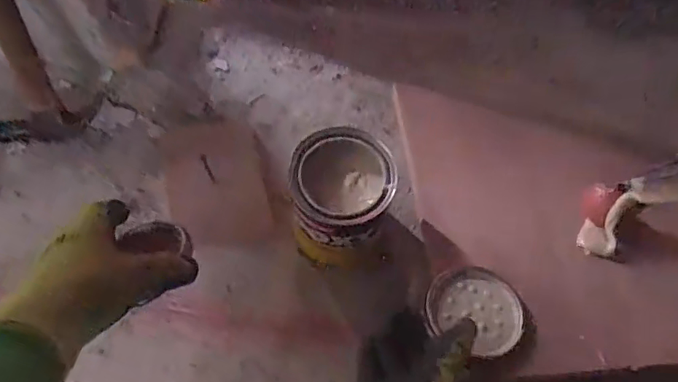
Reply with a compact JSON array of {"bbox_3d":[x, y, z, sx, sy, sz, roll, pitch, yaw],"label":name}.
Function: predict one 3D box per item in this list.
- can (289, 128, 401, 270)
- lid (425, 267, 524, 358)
[{"bbox_3d":[0.001,0.011,0.576,0.100,0.128,0.094,1,63,-1],"label":"can"},{"bbox_3d":[0.132,0.111,0.521,0.089,0.013,0.083,1,63,-1],"label":"lid"}]

